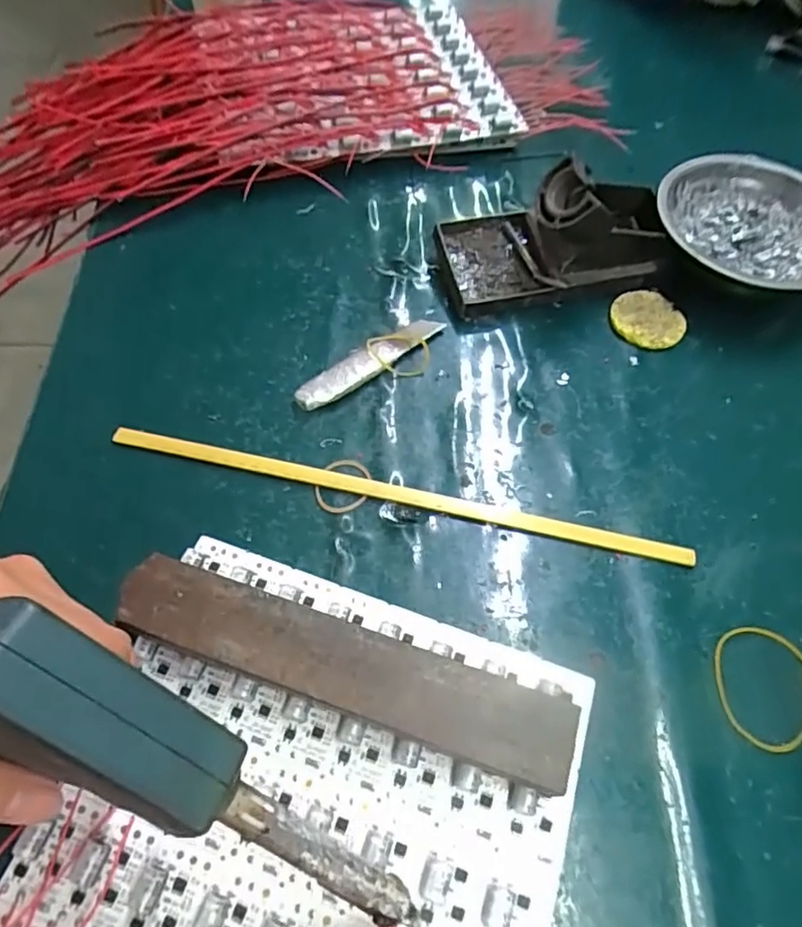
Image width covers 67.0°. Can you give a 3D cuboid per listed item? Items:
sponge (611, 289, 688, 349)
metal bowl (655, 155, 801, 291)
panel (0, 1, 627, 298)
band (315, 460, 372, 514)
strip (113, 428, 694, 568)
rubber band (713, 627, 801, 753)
[{"bbox_3d":[0.159,-0.093,0.392,0.043,0.005,0.044,-29,65,-18],"label":"sponge"},{"bbox_3d":[0.235,-0.153,0.412,0.131,0.040,0.124,-8,60,-7],"label":"metal bowl"},{"bbox_3d":[-0.119,-0.298,0.501,0.544,0.060,0.249,-19,62,-13],"label":"panel"},{"bbox_3d":[-0.031,0.012,0.326,0.027,0.004,0.033,19,61,9],"label":"band"},{"bbox_3d":[-0.004,0.017,0.325,0.312,0.004,0.011,12,60,4],"label":"strip"},{"bbox_3d":[0.172,0.104,0.282,0.047,0.004,0.055,1,60,-2],"label":"rubber band"}]

